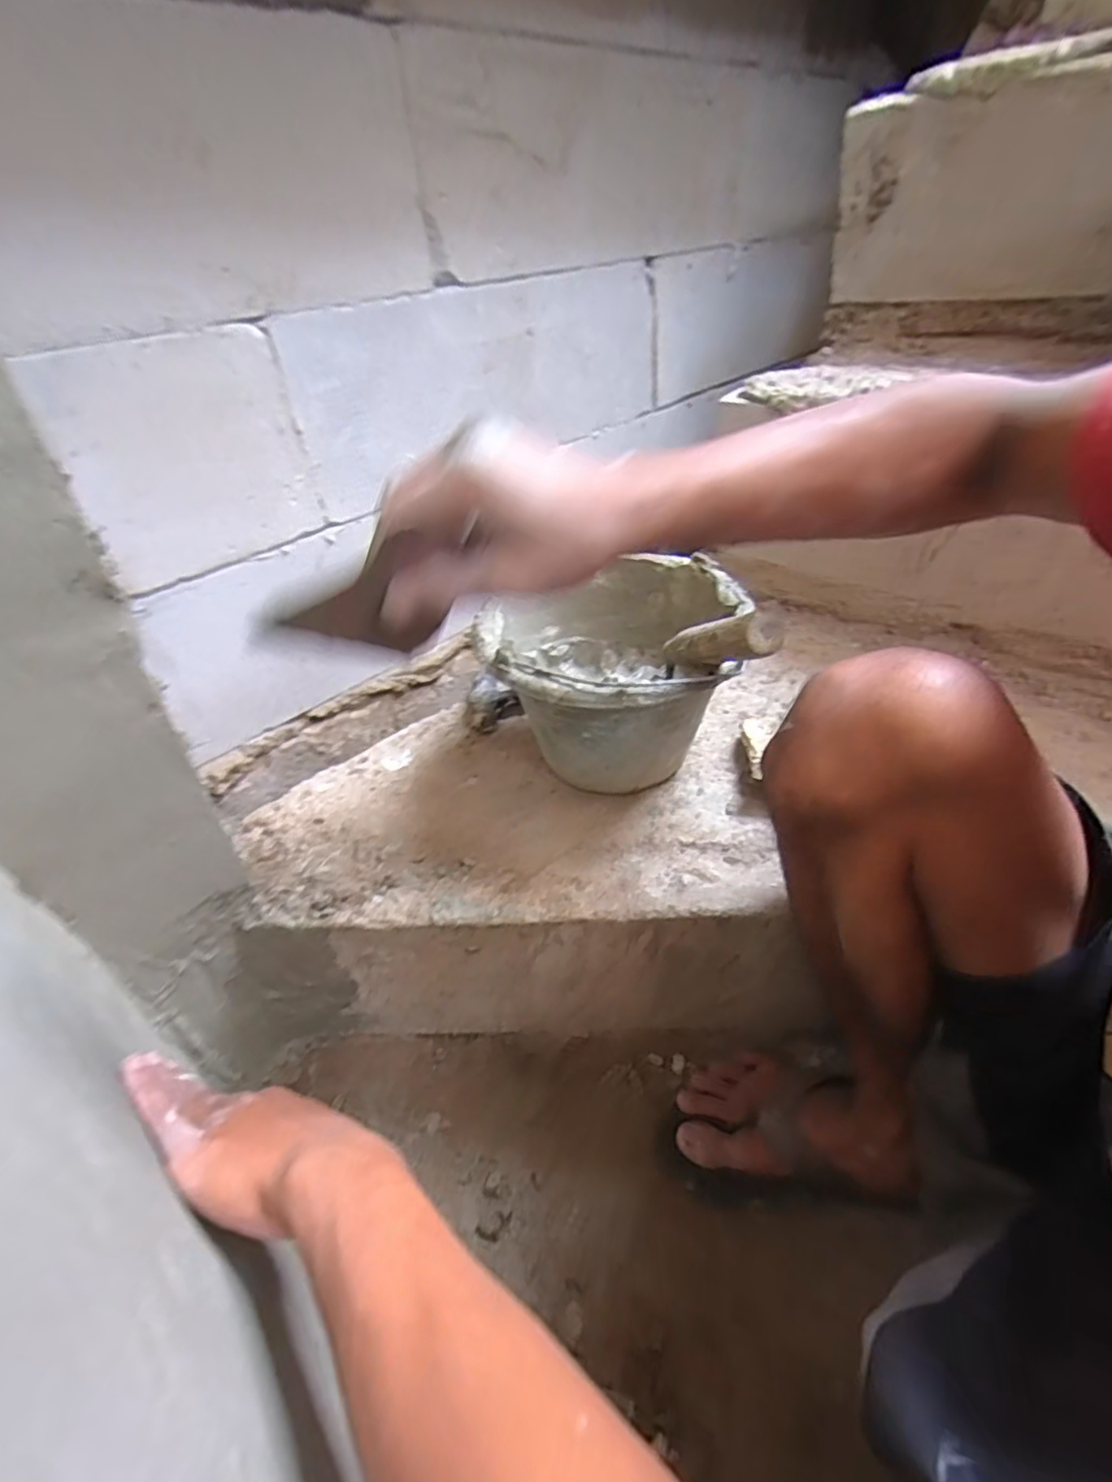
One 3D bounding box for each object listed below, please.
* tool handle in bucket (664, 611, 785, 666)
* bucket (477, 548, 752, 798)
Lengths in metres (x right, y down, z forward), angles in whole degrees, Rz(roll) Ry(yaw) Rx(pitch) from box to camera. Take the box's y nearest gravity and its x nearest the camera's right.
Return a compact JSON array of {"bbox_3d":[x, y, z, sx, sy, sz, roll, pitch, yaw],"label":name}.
[{"bbox_3d":[0.119,-0.075,0.487,0.028,0.030,0.132,-23,9,-20],"label":"tool handle in bucket"},{"bbox_3d":[0.064,-0.047,0.631,0.229,0.175,0.239,0,38,8],"label":"bucket"}]

